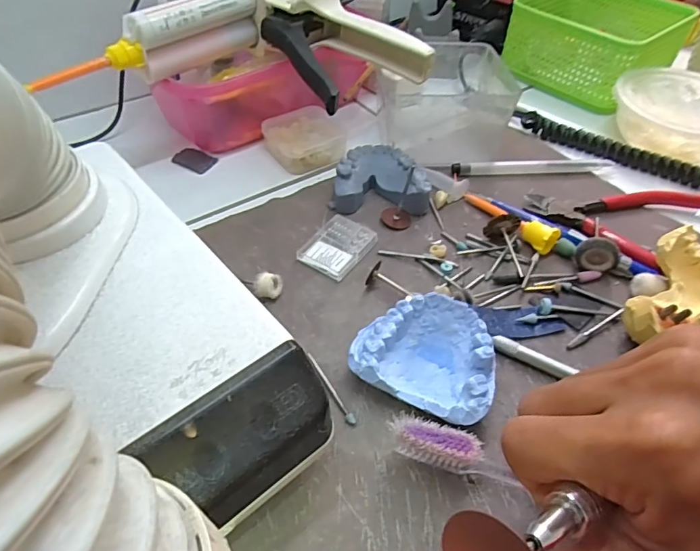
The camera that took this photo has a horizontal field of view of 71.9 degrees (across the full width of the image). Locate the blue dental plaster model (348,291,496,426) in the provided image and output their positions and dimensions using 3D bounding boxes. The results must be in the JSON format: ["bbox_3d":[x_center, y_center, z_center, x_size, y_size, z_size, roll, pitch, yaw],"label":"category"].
[{"bbox_3d":[0.040,0.040,0.243,0.067,0.028,0.056,24,51,18],"label":"blue dental plaster model"}]

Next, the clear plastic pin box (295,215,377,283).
[{"bbox_3d":[-0.007,-0.019,0.312,0.035,0.005,0.048,27,52,20],"label":"clear plastic pin box"}]

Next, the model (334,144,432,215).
[{"bbox_3d":[0.023,-0.069,0.345,0.064,0.025,0.053,4,48,1],"label":"model"}]

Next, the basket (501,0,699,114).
[{"bbox_3d":[0.240,-0.233,0.474,0.136,0.058,0.131,-32,56,-27],"label":"basket"}]

